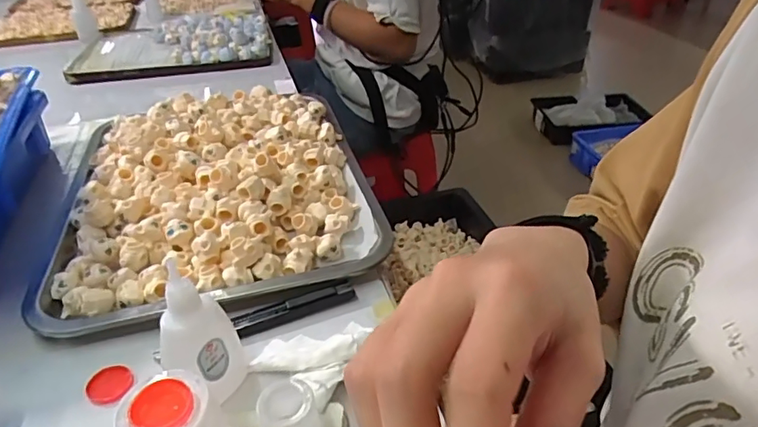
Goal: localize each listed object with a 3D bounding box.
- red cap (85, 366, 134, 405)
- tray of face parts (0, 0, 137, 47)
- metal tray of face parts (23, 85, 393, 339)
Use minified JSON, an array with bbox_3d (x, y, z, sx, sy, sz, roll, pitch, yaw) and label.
[{"bbox_3d":[-0.164,0.104,0.313,0.025,0.004,0.026,0,35,0],"label":"red cap"},{"bbox_3d":[-0.616,-0.423,1.039,0.229,0.022,0.388,-10,36,-12],"label":"tray of face parts"},{"bbox_3d":[-0.151,-0.036,0.466,0.259,0.042,0.315,-10,36,-13],"label":"metal tray of face parts"}]

